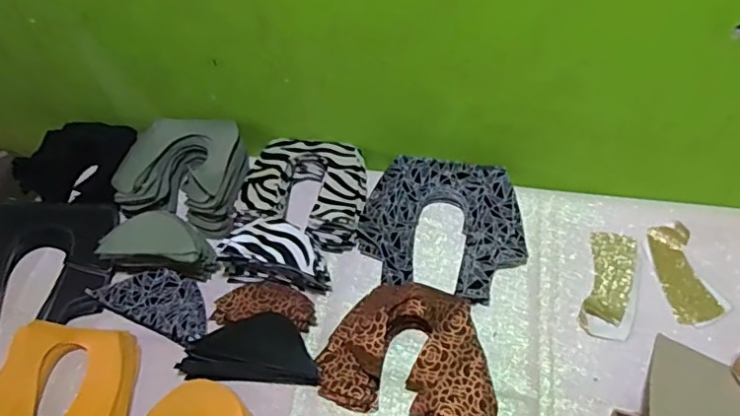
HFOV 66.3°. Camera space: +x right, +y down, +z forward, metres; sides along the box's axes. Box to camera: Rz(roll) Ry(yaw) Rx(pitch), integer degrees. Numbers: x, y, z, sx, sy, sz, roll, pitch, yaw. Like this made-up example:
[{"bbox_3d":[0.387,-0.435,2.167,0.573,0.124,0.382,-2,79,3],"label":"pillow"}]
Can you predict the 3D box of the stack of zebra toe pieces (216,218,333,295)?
[{"bbox_3d":[-0.112,0.056,0.672,0.134,0.080,0.056,10,56,10],"label":"stack of zebra toe pieces"}]

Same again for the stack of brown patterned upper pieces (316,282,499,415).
[{"bbox_3d":[0.044,0.154,0.616,0.181,0.047,0.136,8,56,9],"label":"stack of brown patterned upper pieces"}]

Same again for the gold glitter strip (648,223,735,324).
[{"bbox_3d":[0.364,0.073,0.661,0.060,0.016,0.123,-11,55,-5],"label":"gold glitter strip"}]

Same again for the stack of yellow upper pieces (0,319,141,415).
[{"bbox_3d":[-0.335,0.193,0.622,0.158,0.034,0.126,5,56,7],"label":"stack of yellow upper pieces"}]

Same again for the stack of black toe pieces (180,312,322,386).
[{"bbox_3d":[-0.128,0.153,0.628,0.147,0.032,0.074,2,55,5],"label":"stack of black toe pieces"}]

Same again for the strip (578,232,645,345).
[{"bbox_3d":[0.286,0.089,0.666,0.060,0.010,0.136,15,58,13],"label":"strip"}]

